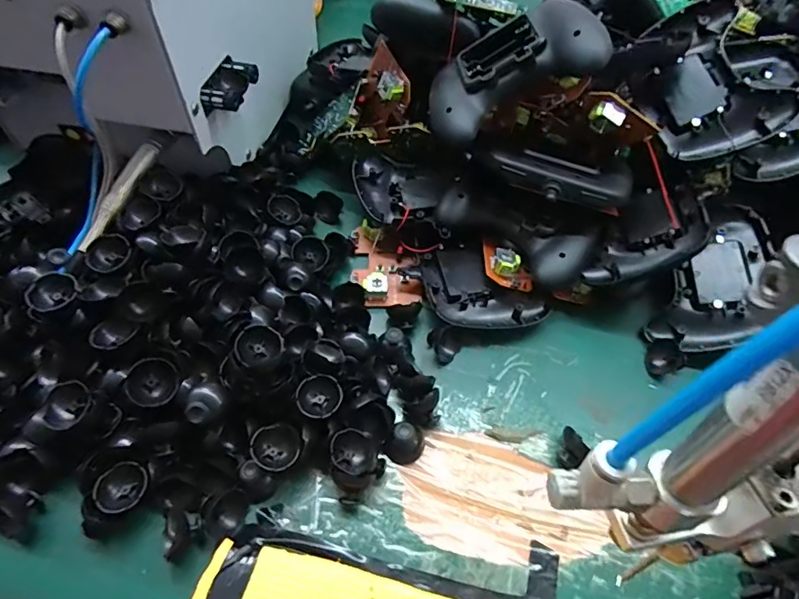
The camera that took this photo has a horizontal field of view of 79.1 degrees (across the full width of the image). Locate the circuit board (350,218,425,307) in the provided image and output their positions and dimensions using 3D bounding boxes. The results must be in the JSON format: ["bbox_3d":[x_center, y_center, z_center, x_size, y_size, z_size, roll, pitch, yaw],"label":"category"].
[{"bbox_3d":[-0.013,-0.031,0.397,0.052,0.018,0.081,-8,55,-8],"label":"circuit board"}]

